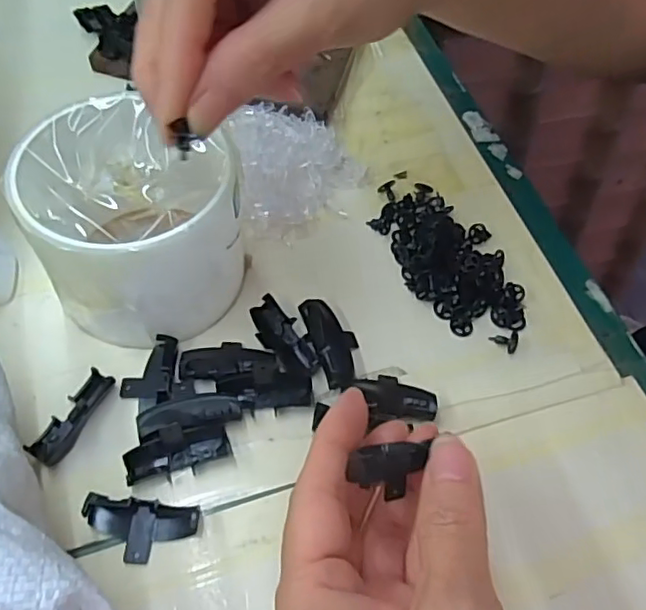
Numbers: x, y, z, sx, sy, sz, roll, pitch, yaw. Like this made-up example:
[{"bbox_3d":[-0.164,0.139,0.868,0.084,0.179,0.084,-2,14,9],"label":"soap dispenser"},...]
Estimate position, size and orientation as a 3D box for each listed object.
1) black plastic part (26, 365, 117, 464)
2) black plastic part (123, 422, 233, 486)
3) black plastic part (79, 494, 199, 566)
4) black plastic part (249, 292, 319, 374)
[{"bbox_3d":[-0.102,0.046,0.246,0.015,0.009,0.042,25,59,11],"label":"black plastic part"},{"bbox_3d":[-0.059,0.057,0.239,0.040,0.015,0.015,-14,60,-13],"label":"black plastic part"},{"bbox_3d":[-0.069,0.084,0.223,0.040,0.012,0.021,4,57,-2],"label":"black plastic part"},{"bbox_3d":[-0.018,0.014,0.270,0.017,0.008,0.039,-30,65,-22],"label":"black plastic part"}]

